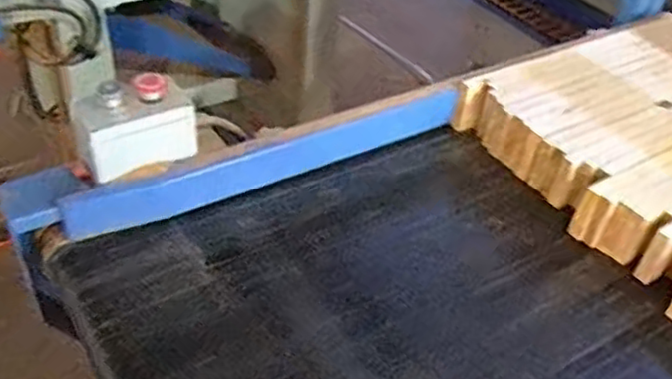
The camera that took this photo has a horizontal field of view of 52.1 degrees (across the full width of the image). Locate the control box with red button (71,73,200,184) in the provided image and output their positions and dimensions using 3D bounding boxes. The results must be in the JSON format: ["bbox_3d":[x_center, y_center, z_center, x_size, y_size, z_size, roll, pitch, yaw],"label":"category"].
[{"bbox_3d":[-0.238,-0.081,0.813,0.132,0.096,0.077,-17,45,-24],"label":"control box with red button"}]

